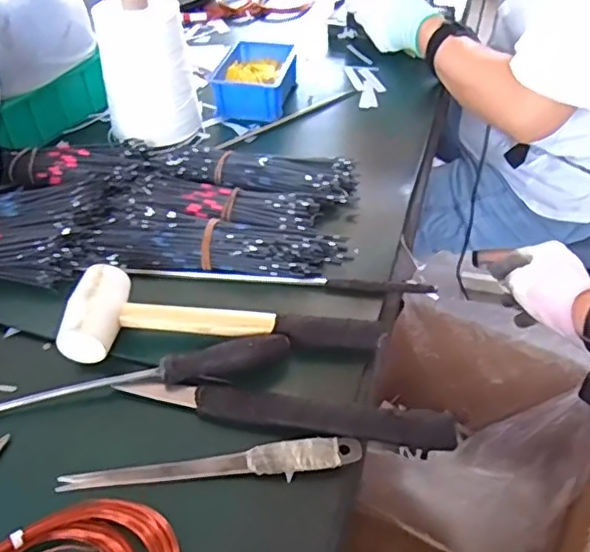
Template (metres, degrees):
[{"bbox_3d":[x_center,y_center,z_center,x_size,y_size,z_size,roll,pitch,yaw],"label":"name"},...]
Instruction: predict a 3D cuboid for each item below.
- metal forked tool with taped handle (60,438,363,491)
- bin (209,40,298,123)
[{"bbox_3d":[-0.059,0.134,0.428,0.210,0.010,0.027,-6,43,-6],"label":"metal forked tool with taped handle"},{"bbox_3d":[-0.054,-0.275,0.858,0.099,0.060,0.166,6,43,7],"label":"bin"}]

